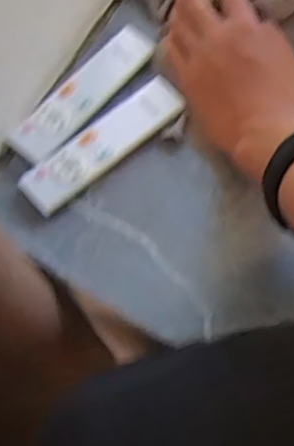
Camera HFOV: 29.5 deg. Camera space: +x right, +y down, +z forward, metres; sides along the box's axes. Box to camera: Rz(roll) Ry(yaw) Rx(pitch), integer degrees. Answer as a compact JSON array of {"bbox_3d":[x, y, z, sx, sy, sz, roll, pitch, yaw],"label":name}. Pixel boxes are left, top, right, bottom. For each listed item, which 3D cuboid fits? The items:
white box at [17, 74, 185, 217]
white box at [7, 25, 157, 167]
[{"bbox_3d":[-0.033,-0.061,0.428,0.140,0.016,0.038,-40,75,-12],"label":"white box"},{"bbox_3d":[-0.050,-0.106,0.446,0.036,0.012,0.143,38,77,18],"label":"white box"}]

